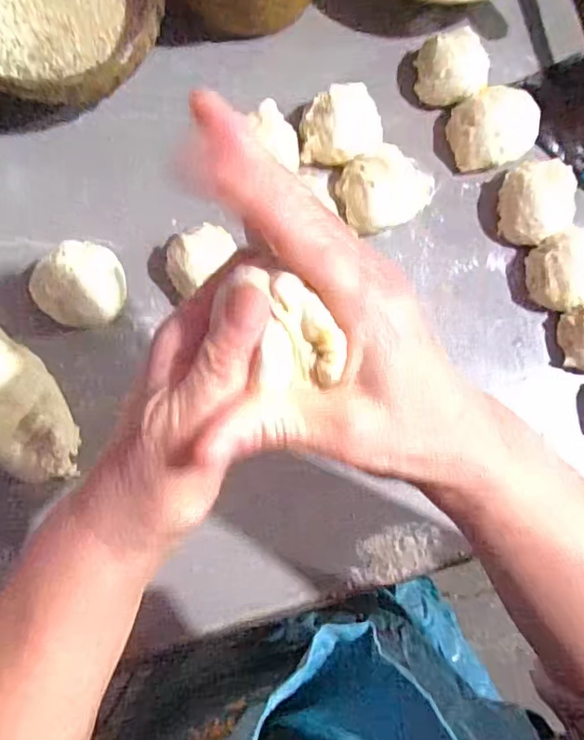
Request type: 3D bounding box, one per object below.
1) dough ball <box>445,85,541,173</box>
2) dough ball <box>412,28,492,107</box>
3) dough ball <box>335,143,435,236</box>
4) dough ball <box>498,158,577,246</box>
[{"bbox_3d":[0.150,-0.180,0.412,0.064,0.031,0.054,-26,87,-5],"label":"dough ball"},{"bbox_3d":[0.121,-0.224,0.416,0.050,0.029,0.049,0,85,-4],"label":"dough ball"},{"bbox_3d":[0.071,-0.134,0.402,0.073,0.028,0.056,-20,86,-5],"label":"dough ball"},{"bbox_3d":[0.178,-0.121,0.405,0.051,0.030,0.060,11,84,-2],"label":"dough ball"}]

